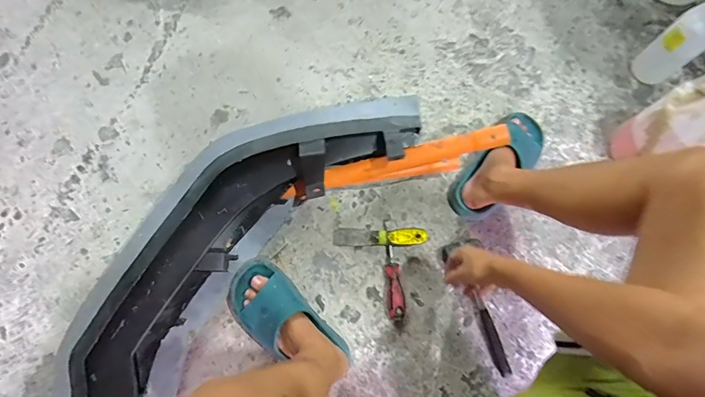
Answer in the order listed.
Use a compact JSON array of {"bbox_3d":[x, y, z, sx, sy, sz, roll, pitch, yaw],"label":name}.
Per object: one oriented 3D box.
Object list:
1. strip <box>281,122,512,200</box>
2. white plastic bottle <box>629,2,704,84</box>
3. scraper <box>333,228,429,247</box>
[{"bbox_3d":[0.076,-0.070,0.745,0.416,0.114,0.046,-12,75,-4],"label":"strip"},{"bbox_3d":[0.711,-0.344,0.810,0.070,0.269,0.084,-33,77,-11],"label":"white plastic bottle"},{"bbox_3d":[0.054,0.078,0.785,0.187,0.026,0.036,-2,73,12],"label":"scraper"}]

